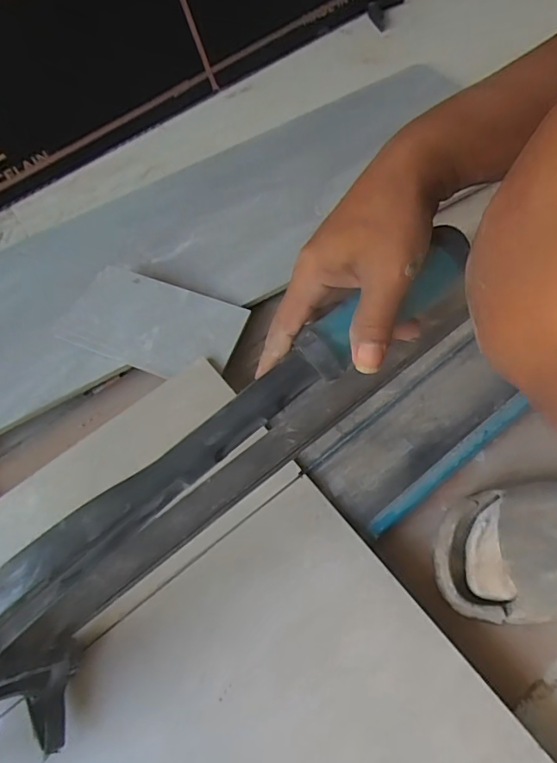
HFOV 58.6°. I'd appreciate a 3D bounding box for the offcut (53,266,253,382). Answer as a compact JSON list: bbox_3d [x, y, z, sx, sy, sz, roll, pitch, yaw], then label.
[{"bbox_3d":[-0.150,-0.070,0.582,0.206,0.013,0.110,19,71,14],"label":"offcut"}]

